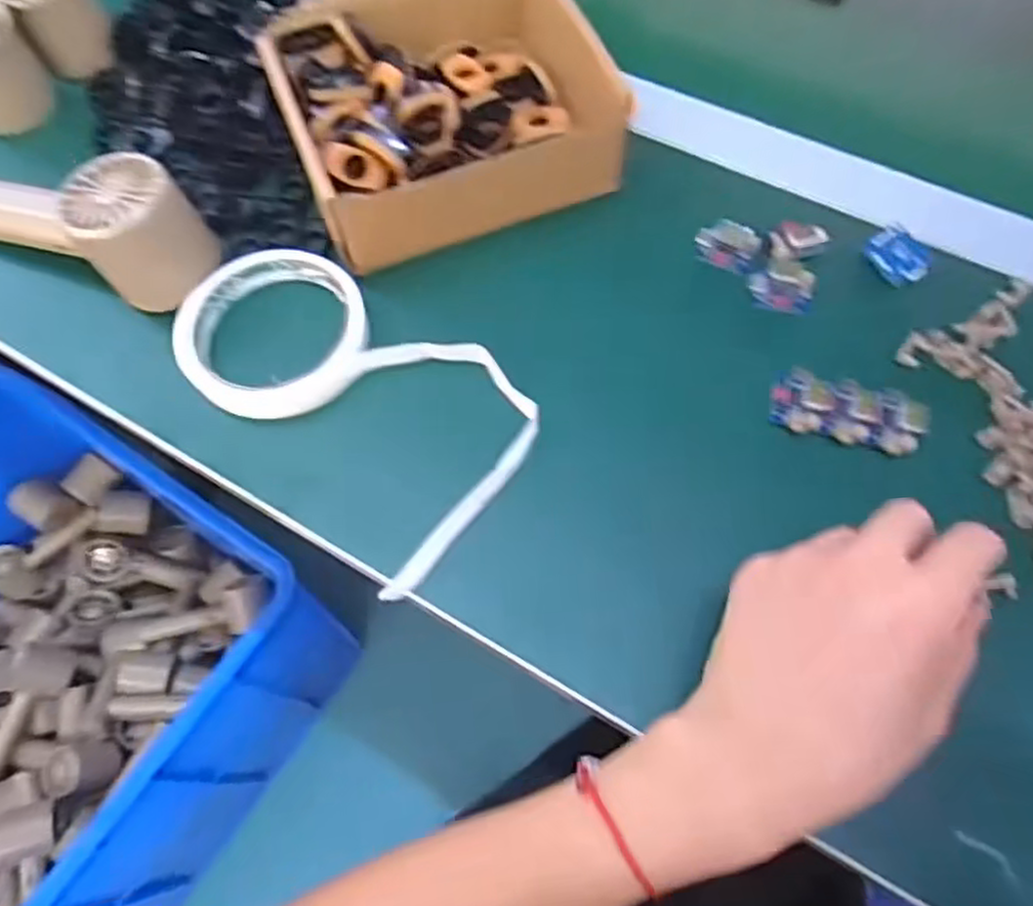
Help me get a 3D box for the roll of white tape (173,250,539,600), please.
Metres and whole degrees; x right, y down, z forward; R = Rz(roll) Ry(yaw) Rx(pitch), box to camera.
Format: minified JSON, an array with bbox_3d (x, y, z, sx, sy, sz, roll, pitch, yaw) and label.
[{"bbox_3d":[-0.082,-0.035,0.357,0.193,0.019,0.111,42,73,18],"label":"roll of white tape"}]

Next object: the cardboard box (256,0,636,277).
[{"bbox_3d":[-0.041,-0.198,0.405,0.170,0.057,0.156,-21,67,-8],"label":"cardboard box"}]

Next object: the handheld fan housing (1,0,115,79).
[{"bbox_3d":[-0.284,-0.275,0.445,0.053,0.052,0.048,-39,71,-15],"label":"handheld fan housing"}]

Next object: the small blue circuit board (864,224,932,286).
[{"bbox_3d":[0.203,-0.105,0.379,0.025,0.009,0.034,-33,69,-13],"label":"small blue circuit board"}]

